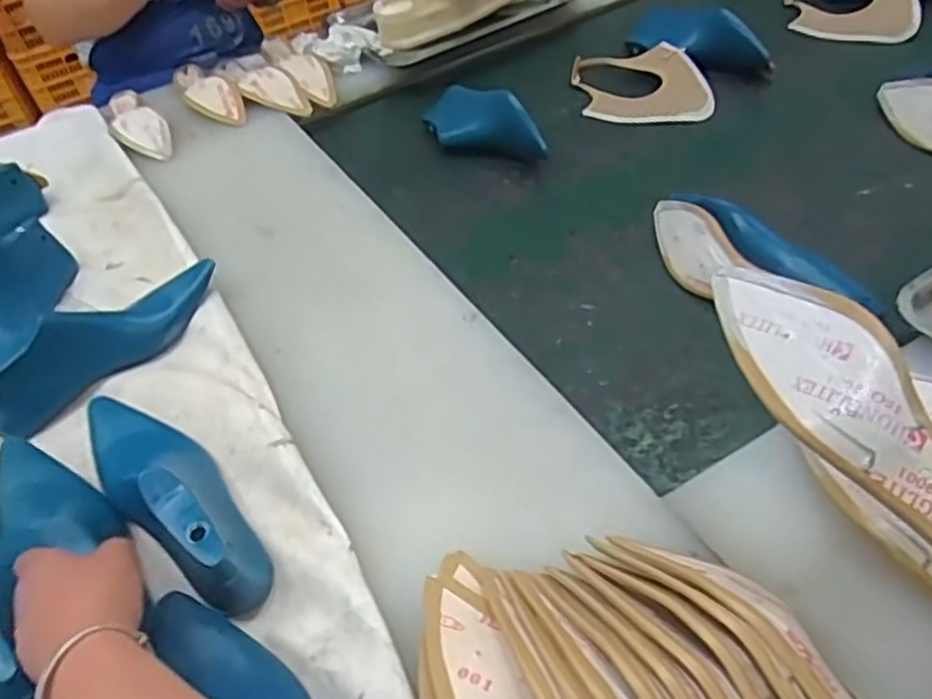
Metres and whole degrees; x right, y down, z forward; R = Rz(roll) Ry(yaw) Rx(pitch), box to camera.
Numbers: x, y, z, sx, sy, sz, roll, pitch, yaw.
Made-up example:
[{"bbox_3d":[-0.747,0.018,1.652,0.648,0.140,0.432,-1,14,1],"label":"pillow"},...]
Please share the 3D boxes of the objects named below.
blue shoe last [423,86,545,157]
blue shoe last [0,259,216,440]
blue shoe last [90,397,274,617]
[{"bbox_3d":[0.020,-0.312,0.999,0.071,0.078,0.218,-28,49,-17],"label":"blue shoe last"},{"bbox_3d":[-0.353,-0.010,0.723,0.066,0.081,0.256,21,53,27],"label":"blue shoe last"},{"bbox_3d":[-0.238,0.098,0.562,0.079,0.079,0.266,-32,50,-20],"label":"blue shoe last"}]

